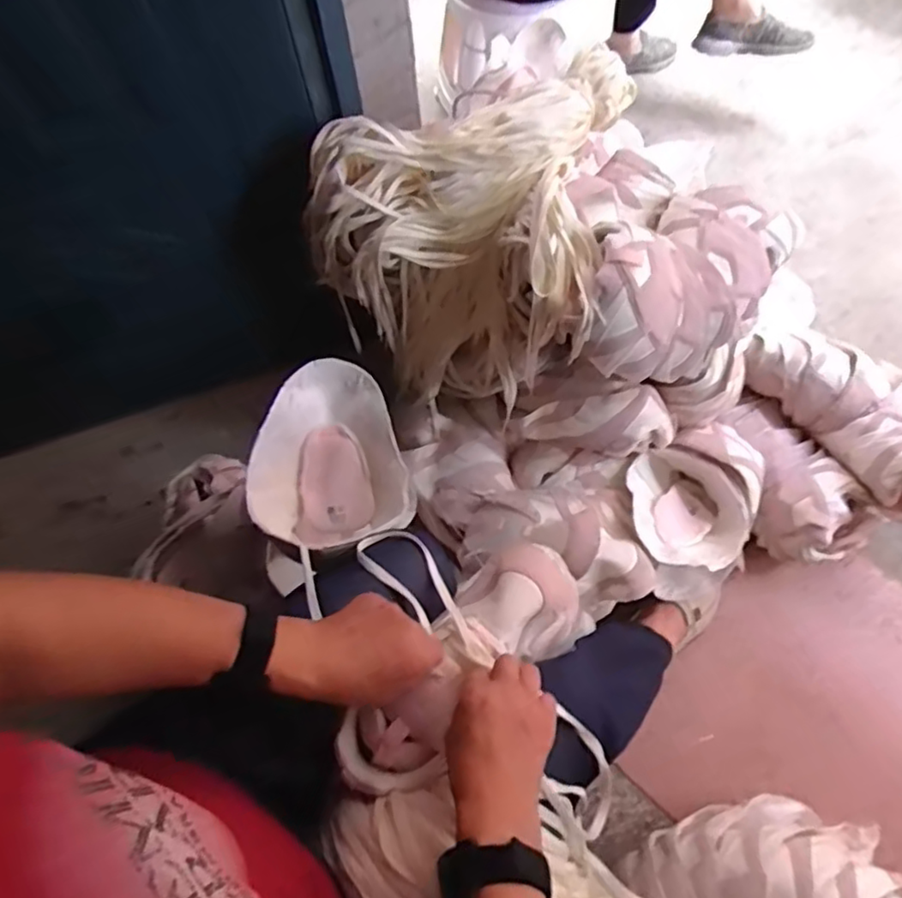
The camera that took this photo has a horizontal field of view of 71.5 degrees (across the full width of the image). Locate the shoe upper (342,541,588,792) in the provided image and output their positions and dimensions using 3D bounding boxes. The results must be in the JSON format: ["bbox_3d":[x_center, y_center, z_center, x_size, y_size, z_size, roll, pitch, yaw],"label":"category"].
[{"bbox_3d":[0.010,0.188,0.547,0.251,0.061,0.096,-42,70,-12],"label":"shoe upper"}]

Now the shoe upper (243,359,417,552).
[{"bbox_3d":[-0.139,0.022,0.700,0.166,0.106,0.197,-17,65,-6],"label":"shoe upper"}]

